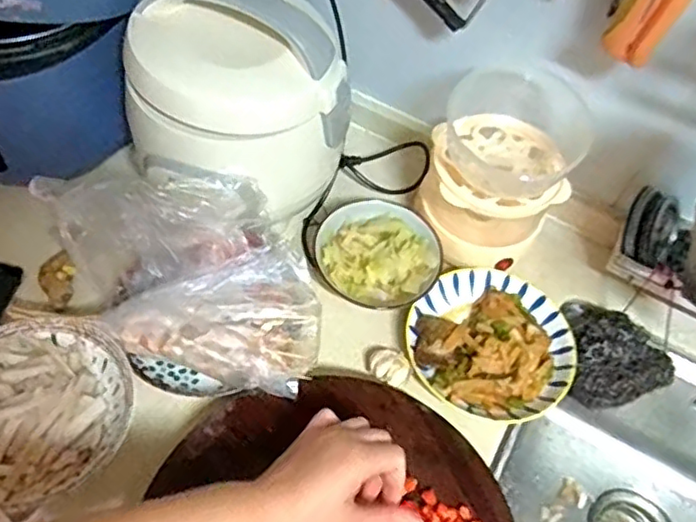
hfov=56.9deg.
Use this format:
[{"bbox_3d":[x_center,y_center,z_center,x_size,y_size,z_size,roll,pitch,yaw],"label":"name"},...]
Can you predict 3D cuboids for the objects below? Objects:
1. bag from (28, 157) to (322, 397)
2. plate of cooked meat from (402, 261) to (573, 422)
[{"bbox_3d":[-0.147,0.003,0.618,0.265,0.113,0.168,20,57,11],"label":"bag"},{"bbox_3d":[0.152,0.081,0.670,0.167,0.038,0.163,2,56,-2],"label":"plate of cooked meat"}]

